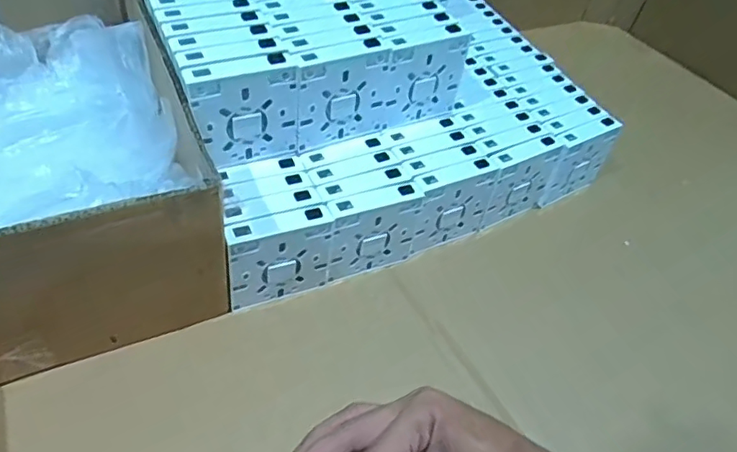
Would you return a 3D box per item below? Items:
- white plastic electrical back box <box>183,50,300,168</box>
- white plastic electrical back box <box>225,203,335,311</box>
[{"bbox_3d":[-0.099,-0.090,0.456,0.083,0.088,0.020,-21,51,-23],"label":"white plastic electrical back box"},{"bbox_3d":[-0.073,0.028,0.471,0.085,0.092,0.019,-17,50,-20],"label":"white plastic electrical back box"}]

